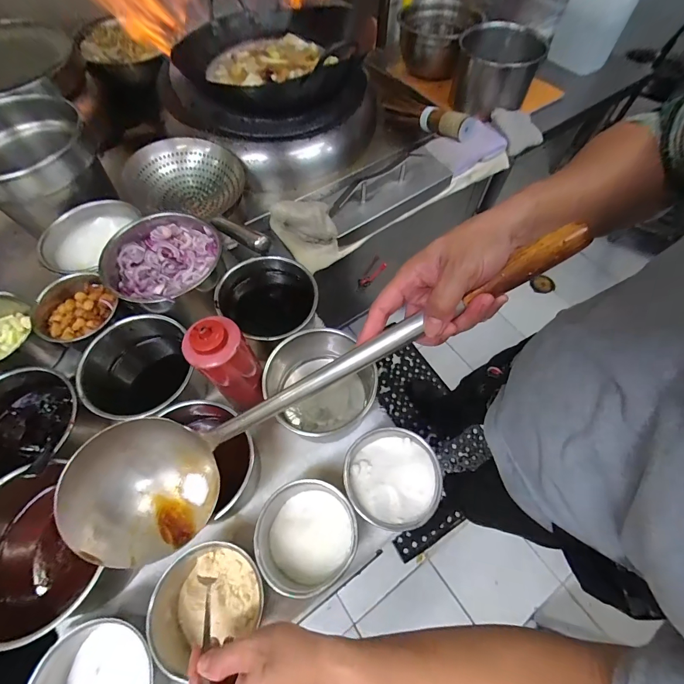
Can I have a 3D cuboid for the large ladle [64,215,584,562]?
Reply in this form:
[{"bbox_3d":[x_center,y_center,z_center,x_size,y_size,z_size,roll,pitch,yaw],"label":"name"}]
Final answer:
[{"bbox_3d":[-0.026,0.046,0.315,0.489,0.112,0.109,-31,64,10],"label":"large ladle"}]

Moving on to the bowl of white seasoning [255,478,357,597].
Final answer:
[{"bbox_3d":[-0.049,0.244,0.449,0.130,0.066,0.119,0,62,0],"label":"bowl of white seasoning"}]

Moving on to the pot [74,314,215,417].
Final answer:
[{"bbox_3d":[-0.288,0.047,0.520,0.139,0.105,0.145,0,62,0],"label":"pot"}]

